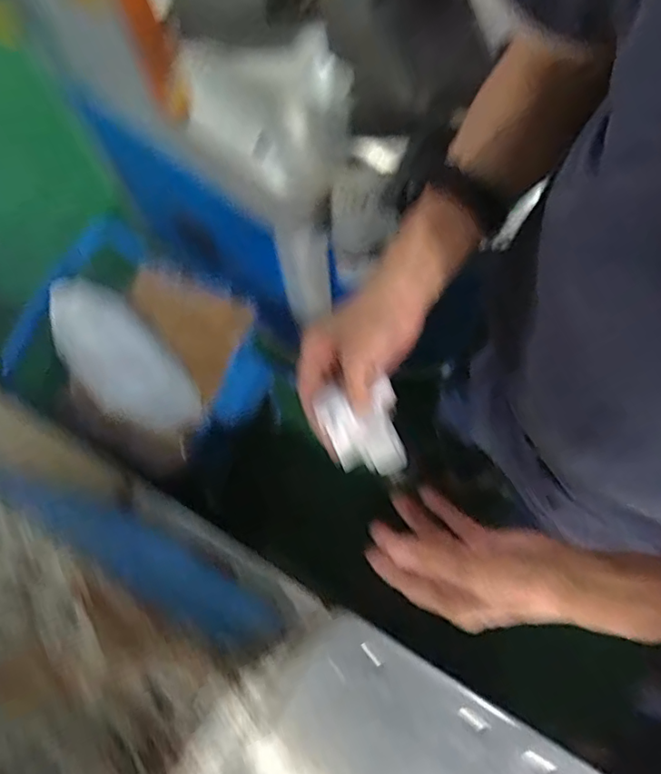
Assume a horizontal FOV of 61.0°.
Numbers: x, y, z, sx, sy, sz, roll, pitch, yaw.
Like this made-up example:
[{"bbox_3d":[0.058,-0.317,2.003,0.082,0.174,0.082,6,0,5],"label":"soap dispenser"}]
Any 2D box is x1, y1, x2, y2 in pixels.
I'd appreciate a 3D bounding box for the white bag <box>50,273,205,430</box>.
[{"bbox_3d":[-0.318,-0.042,0.876,0.121,0.260,0.179,-34,73,-9],"label":"white bag"}]

